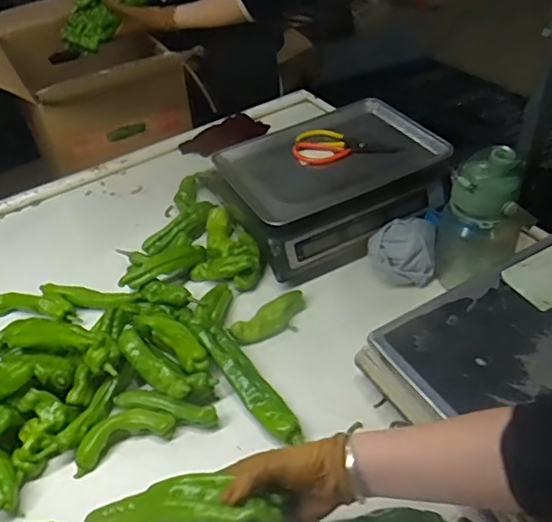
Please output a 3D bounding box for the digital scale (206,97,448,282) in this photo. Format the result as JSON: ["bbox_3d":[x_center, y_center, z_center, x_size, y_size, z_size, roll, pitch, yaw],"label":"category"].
[{"bbox_3d":[0.093,-0.121,0.963,0.327,0.143,0.251,-23,43,-18],"label":"digital scale"}]

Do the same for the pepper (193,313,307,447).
[{"bbox_3d":[-0.040,0.153,0.745,0.040,0.051,0.217,-29,45,-23],"label":"pepper"}]

